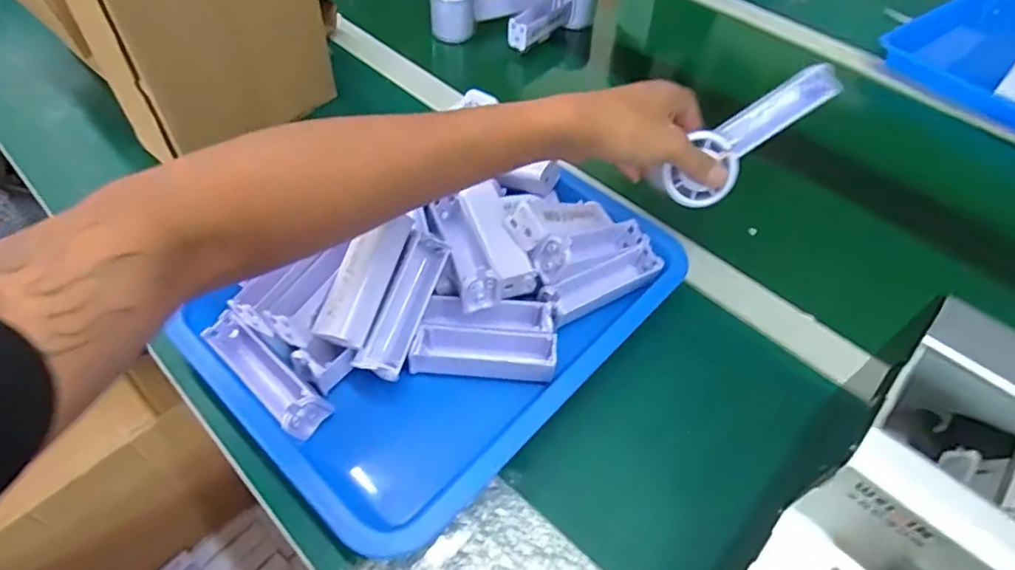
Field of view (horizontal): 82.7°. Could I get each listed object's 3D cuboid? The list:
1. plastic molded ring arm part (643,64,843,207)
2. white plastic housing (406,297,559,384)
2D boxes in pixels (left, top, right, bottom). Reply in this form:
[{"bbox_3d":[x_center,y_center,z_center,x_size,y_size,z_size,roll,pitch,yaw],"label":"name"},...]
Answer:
[{"bbox_3d":[0.189,-0.119,0.463,0.164,0.038,0.048,-40,64,-9],"label":"plastic molded ring arm part"},{"bbox_3d":[-0.015,0.038,0.413,0.099,0.029,0.049,6,53,0],"label":"white plastic housing"}]

